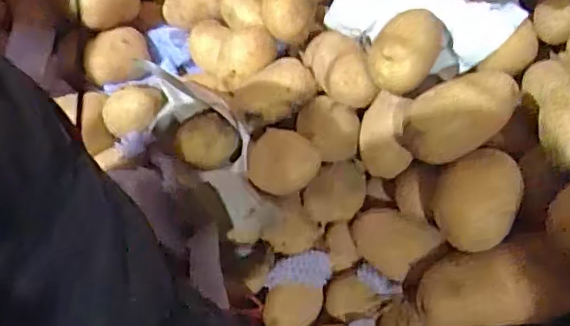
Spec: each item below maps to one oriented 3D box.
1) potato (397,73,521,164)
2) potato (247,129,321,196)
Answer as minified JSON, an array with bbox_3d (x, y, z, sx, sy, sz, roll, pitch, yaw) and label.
[{"bbox_3d":[0.157,-0.043,0.536,0.106,0.062,0.055,-23,33,7],"label":"potato"},{"bbox_3d":[-0.002,-0.002,0.602,0.071,0.062,0.054,-2,57,0],"label":"potato"}]

